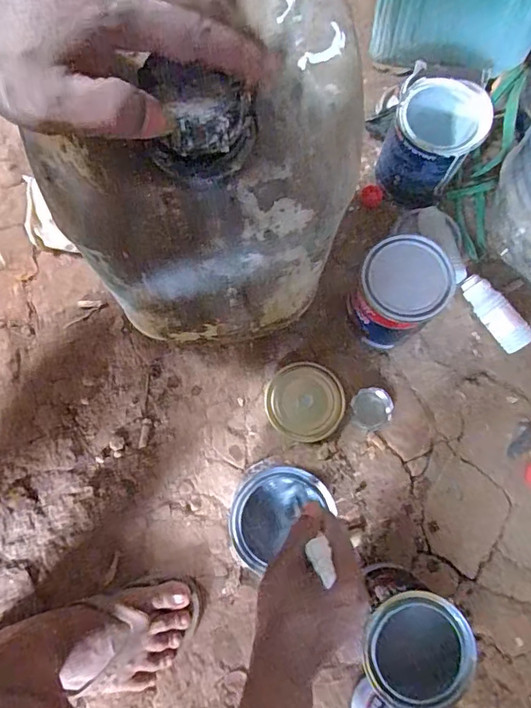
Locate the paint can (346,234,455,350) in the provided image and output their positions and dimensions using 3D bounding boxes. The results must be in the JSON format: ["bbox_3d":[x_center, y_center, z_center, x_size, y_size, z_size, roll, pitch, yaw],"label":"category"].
[{"bbox_3d":[0.159,-0.071,0.595,0.098,0.130,0.104,0,78,-1],"label":"paint can"}]

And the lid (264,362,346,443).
[{"bbox_3d":[0.052,0.063,0.625,0.100,0.014,0.101,0,78,-1],"label":"lid"}]

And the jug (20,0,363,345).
[{"bbox_3d":[-0.056,-0.183,0.408,0.197,0.290,0.258,-11,79,-4],"label":"jug"}]

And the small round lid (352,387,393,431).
[{"bbox_3d":[0.140,0.073,0.627,0.050,0.009,0.054,0,78,-1],"label":"small round lid"}]

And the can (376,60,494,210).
[{"bbox_3d":[0.217,-0.283,0.650,0.103,0.115,0.123,20,79,3],"label":"can"}]

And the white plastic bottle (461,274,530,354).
[{"bbox_3d":[0.313,-0.055,0.652,0.039,0.037,0.114,-33,81,-7],"label":"white plastic bottle"}]

